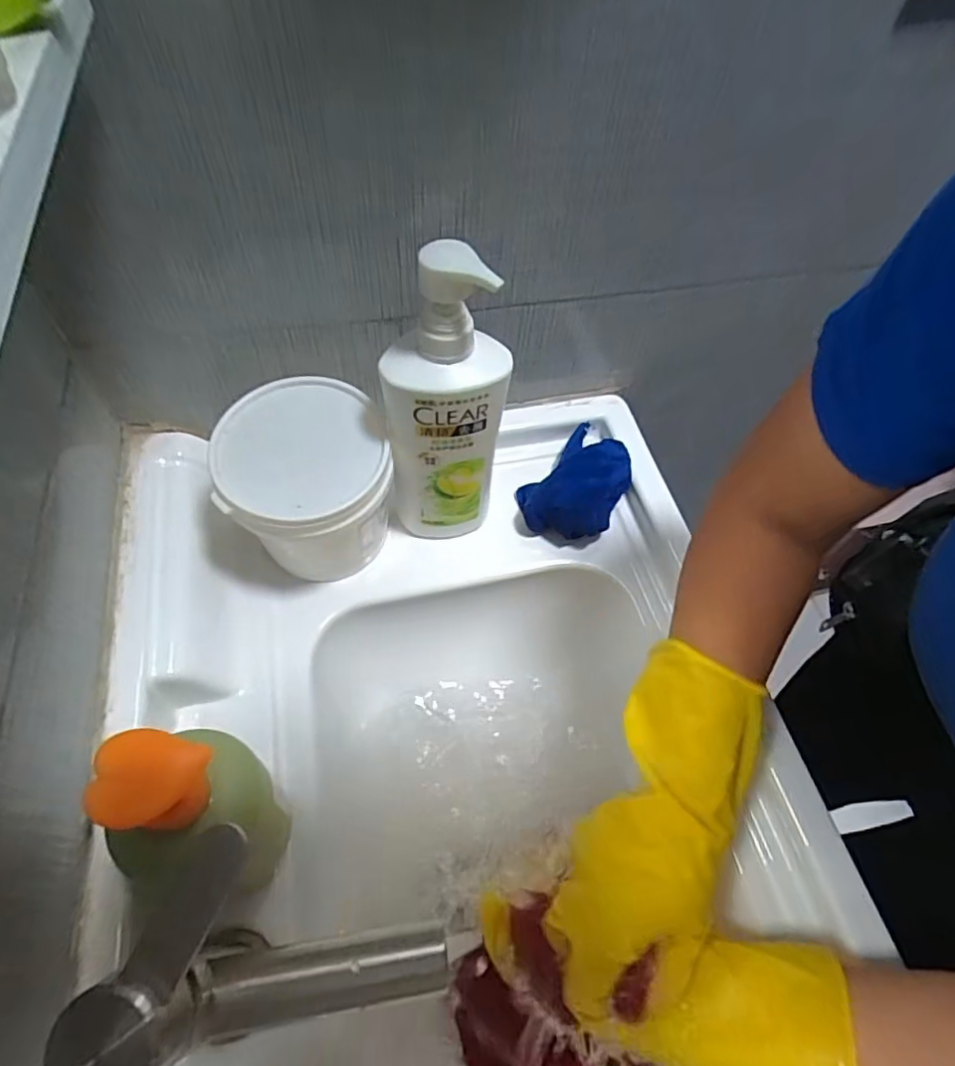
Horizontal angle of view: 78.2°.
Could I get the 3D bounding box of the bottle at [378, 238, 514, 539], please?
[{"bbox_3d":[-0.022,-0.085,0.428,0.085,0.243,0.056,2,57,-3],"label":"bottle"}]

